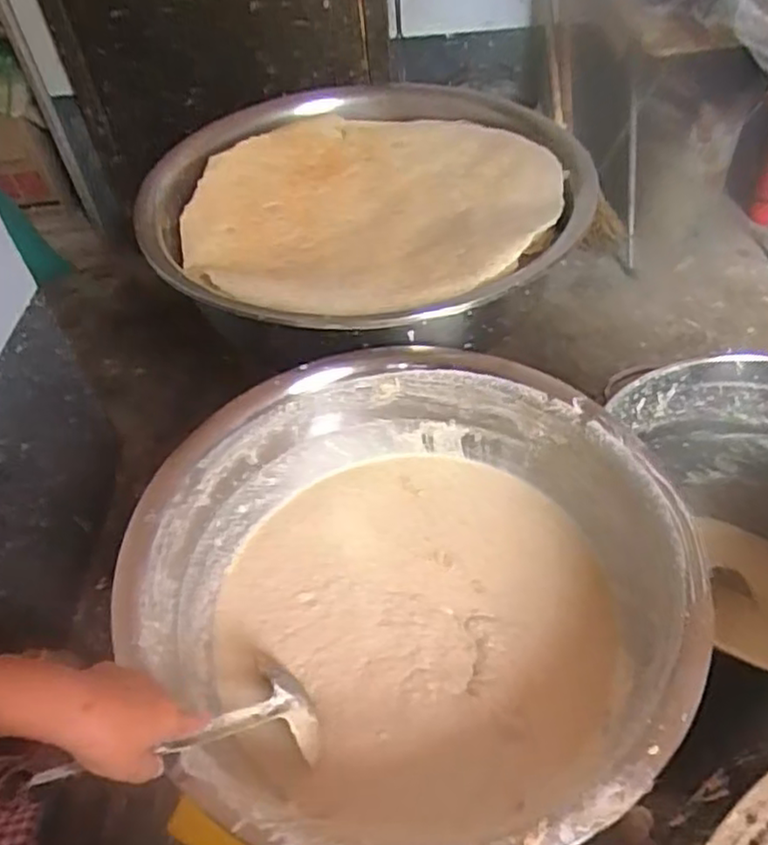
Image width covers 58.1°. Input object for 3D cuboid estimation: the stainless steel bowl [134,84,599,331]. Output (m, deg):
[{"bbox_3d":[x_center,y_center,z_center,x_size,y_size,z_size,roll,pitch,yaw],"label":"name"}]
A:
[{"bbox_3d":[-0.018,-0.342,1.056,0.622,0.117,0.631,31,57,29],"label":"stainless steel bowl"}]

